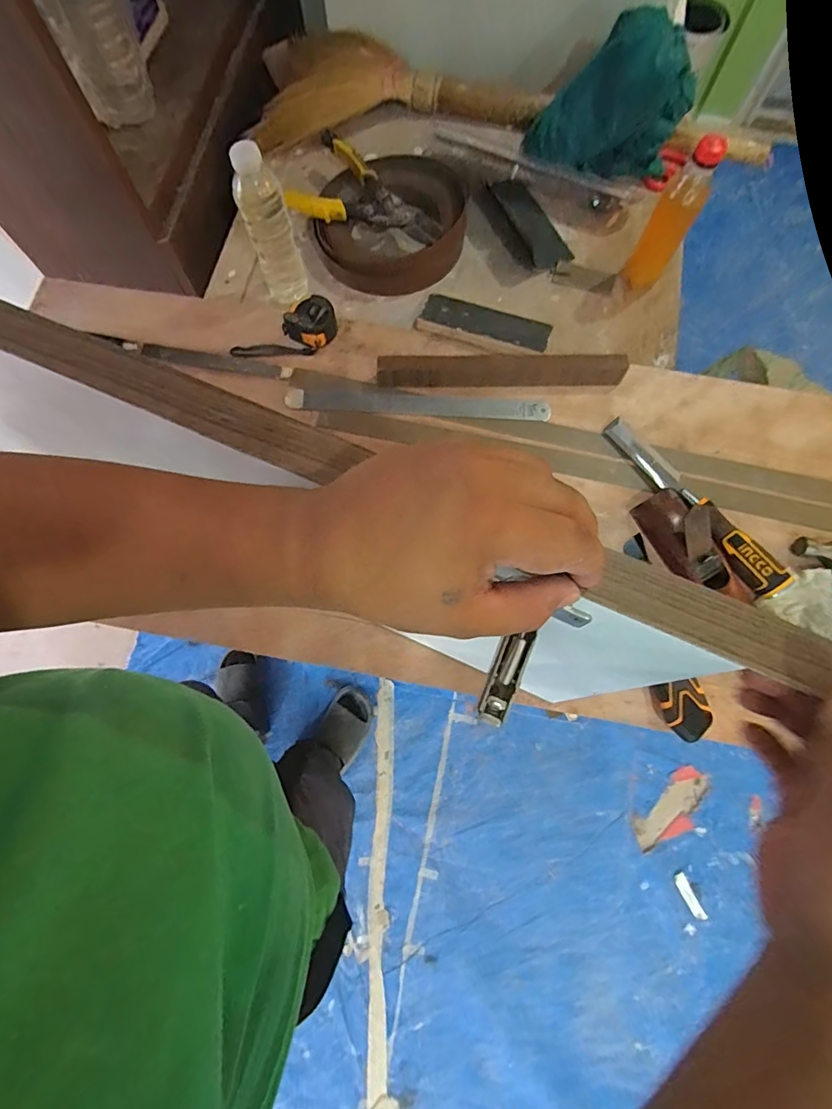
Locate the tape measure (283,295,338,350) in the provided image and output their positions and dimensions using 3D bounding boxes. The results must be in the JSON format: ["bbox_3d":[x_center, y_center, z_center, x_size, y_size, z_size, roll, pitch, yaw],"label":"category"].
[{"bbox_3d":[-0.136,-0.305,0.637,0.060,0.033,0.057,0,74,0],"label":"tape measure"}]

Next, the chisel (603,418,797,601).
[{"bbox_3d":[0.327,-0.063,0.575,0.041,0.040,0.266,-33,77,-9],"label":"chisel"}]

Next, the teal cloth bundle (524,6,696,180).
[{"bbox_3d":[0.273,-0.640,0.682,0.205,0.139,0.144,10,74,3],"label":"teal cloth bundle"}]

